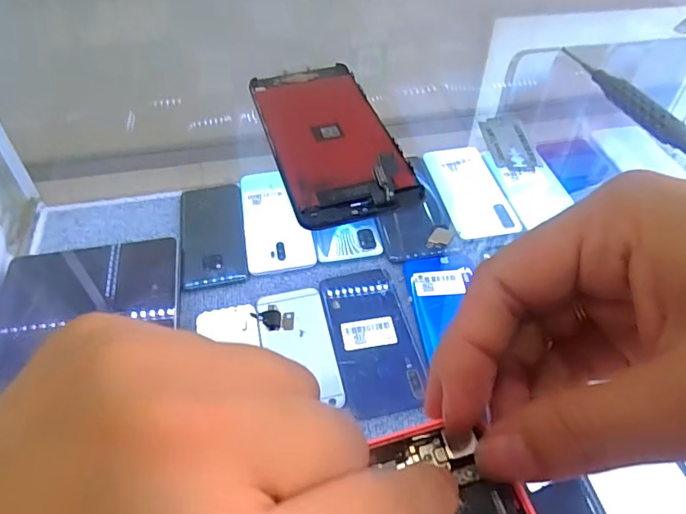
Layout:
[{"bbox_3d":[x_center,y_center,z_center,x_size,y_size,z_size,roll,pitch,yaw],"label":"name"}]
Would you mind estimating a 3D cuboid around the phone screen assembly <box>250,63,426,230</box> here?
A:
[{"bbox_3d":[-0.007,-0.060,0.242,0.055,0.009,0.118,-14,50,-10],"label":"phone screen assembly"}]

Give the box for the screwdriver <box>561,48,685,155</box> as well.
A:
[{"bbox_3d":[0.142,-0.073,0.242,0.012,0.014,0.128,-12,50,-9],"label":"screwdriver"}]

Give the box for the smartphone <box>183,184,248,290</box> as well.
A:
[{"bbox_3d":[-0.149,-0.030,0.582,0.068,0.008,0.159,-10,49,-7],"label":"smartphone"}]

